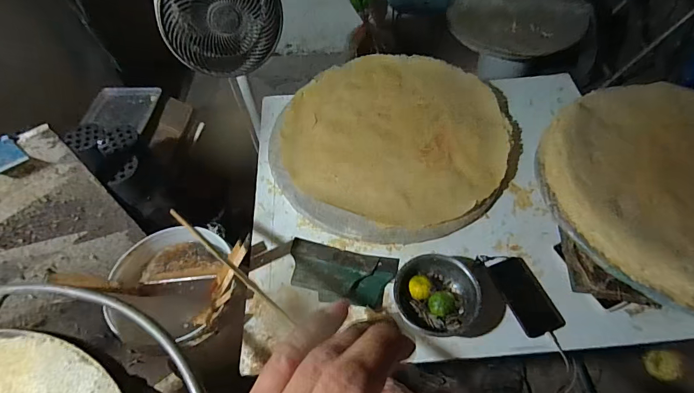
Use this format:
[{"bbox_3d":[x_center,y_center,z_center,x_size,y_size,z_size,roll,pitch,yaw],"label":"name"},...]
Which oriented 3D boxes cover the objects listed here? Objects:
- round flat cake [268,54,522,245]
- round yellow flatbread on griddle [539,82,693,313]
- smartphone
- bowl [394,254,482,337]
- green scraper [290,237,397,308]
[{"bbox_3d":[0.123,-0.165,1.046,0.633,0.039,0.601,-1,55,2],"label":"round flat cake"},{"bbox_3d":[0.762,-0.024,0.857,0.586,0.104,0.534,-1,55,2],"label":"round yellow flatbread on griddle"},{"bbox_3d":[0.373,0.203,0.796,0.092,0.013,0.156,-15,63,-15],"label":"smartphone"},{"bbox_3d":[0.178,0.197,0.774,0.159,0.052,0.157,-1,55,2],"label":"bowl"},{"bbox_3d":[-0.019,0.162,0.833,0.234,0.032,0.133,10,56,10],"label":"green scraper"}]

